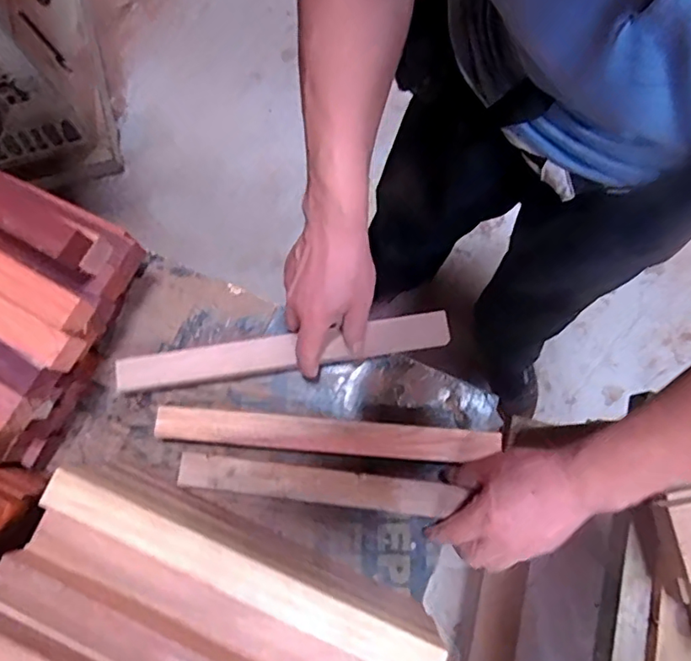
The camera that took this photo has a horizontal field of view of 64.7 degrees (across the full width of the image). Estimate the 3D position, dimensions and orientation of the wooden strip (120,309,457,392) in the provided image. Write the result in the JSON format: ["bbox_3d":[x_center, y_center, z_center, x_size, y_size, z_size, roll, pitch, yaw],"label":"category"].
[{"bbox_3d":[-0.060,0.021,0.541,0.324,0.027,0.032,-9,78,-2],"label":"wooden strip"}]

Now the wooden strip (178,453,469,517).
[{"bbox_3d":[-0.026,0.144,0.510,0.257,0.014,0.032,6,77,2],"label":"wooden strip"}]

